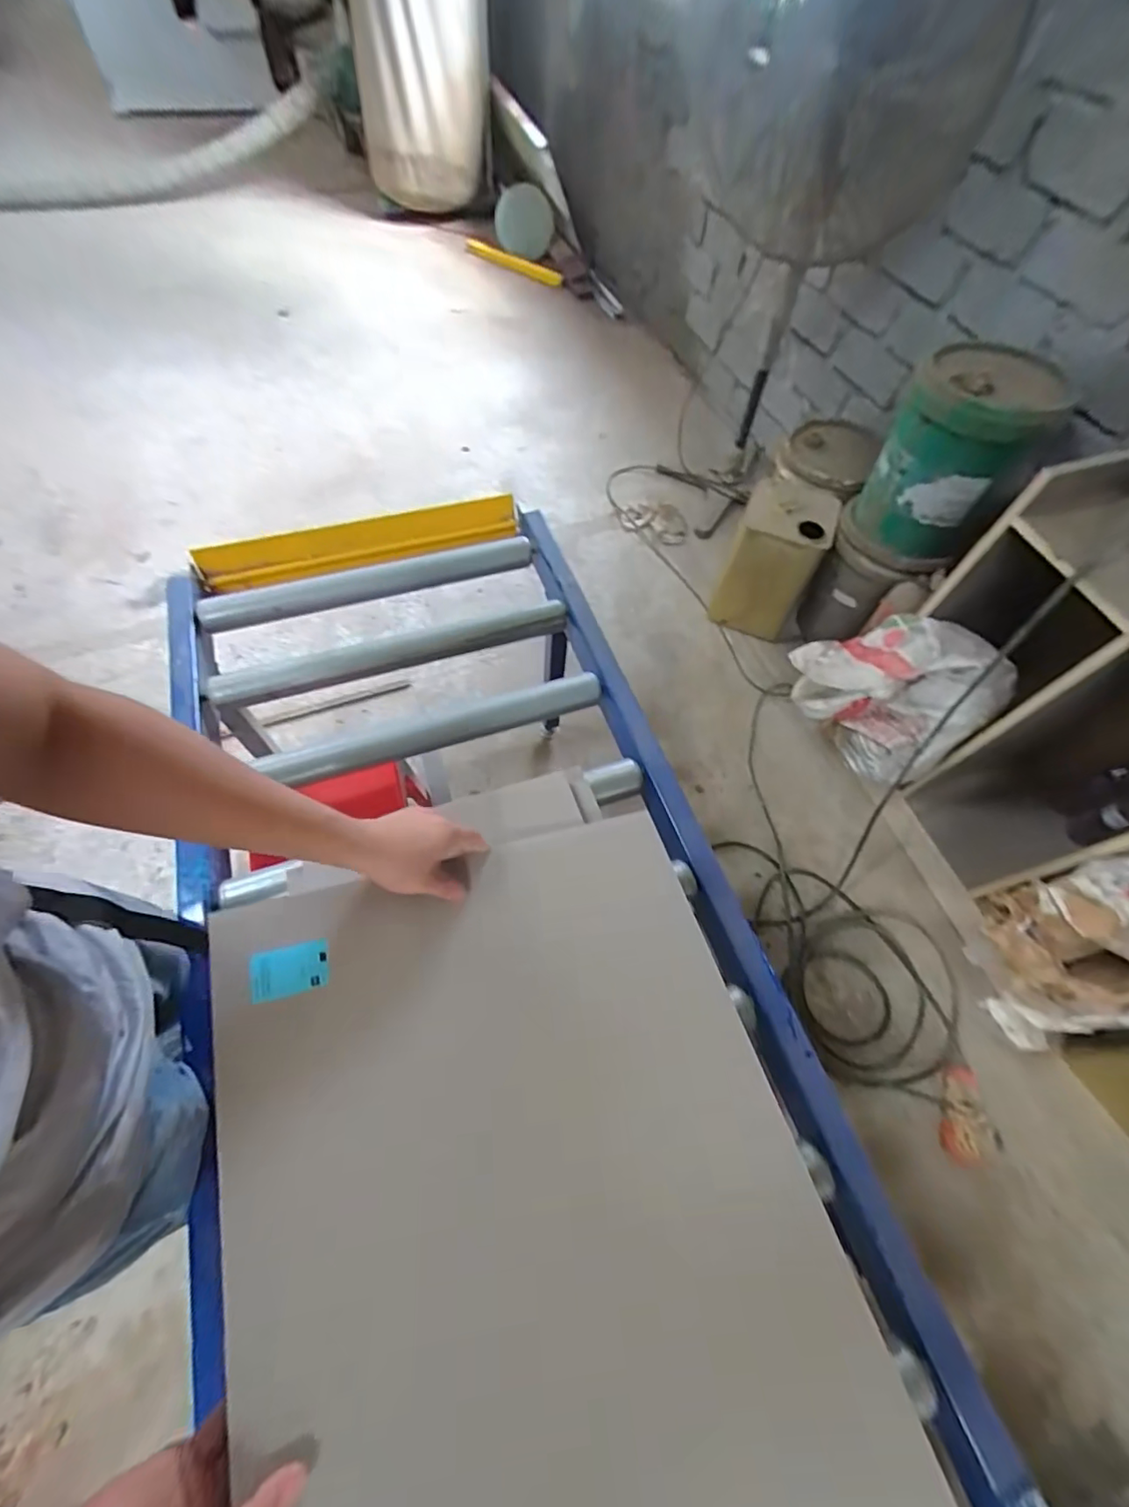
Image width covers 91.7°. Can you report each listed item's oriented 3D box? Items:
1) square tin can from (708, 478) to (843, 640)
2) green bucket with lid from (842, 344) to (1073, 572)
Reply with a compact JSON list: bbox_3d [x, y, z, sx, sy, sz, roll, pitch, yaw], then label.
[{"bbox_3d":[0.602,-0.560,1.637,0.255,0.367,0.247,21,62,7],"label":"square tin can"},{"bbox_3d":[0.927,-0.721,1.320,0.313,0.411,0.334,36,65,15],"label":"green bucket with lid"}]

